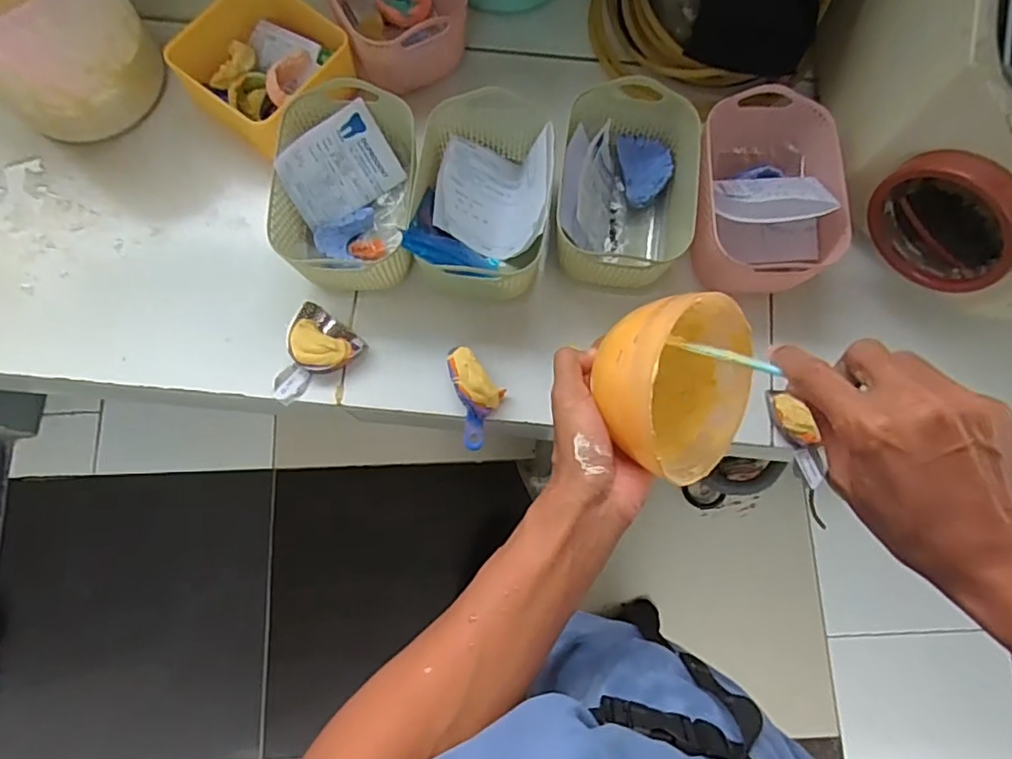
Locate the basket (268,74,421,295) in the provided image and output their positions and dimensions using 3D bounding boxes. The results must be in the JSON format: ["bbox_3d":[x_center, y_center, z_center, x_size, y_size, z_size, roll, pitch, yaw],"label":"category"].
[{"bbox_3d":[-0.142,-0.175,0.550,0.119,0.073,0.179,1,78,-1],"label":"basket"}]

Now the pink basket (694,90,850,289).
[{"bbox_3d":[0.234,-0.175,0.553,0.118,0.082,0.170,-2,78,-1],"label":"pink basket"}]

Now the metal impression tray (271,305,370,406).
[{"bbox_3d":[-0.184,-0.021,0.546,0.069,0.031,0.088,36,80,7],"label":"metal impression tray"}]

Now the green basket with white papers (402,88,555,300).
[{"bbox_3d":[-0.020,-0.170,0.547,0.116,0.077,0.180,4,78,0],"label":"green basket with white papers"}]

